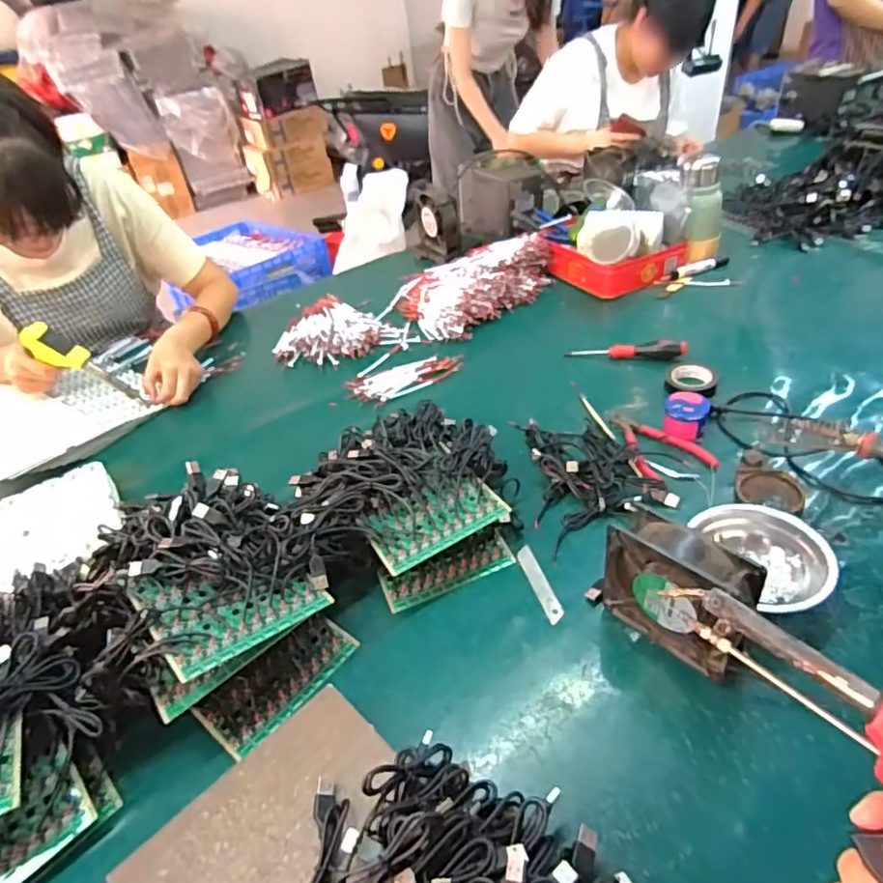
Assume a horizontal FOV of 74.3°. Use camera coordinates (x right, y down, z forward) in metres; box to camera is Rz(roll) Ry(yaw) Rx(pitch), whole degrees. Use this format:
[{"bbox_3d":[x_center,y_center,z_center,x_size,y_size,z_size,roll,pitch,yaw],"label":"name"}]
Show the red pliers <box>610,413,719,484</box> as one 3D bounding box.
[{"bbox_3d":[0.265,-0.002,0.736,0.087,0.015,0.138,-18,40,-13],"label":"red pliers"}]

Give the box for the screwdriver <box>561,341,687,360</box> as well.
[{"bbox_3d":[0.282,-0.142,0.893,0.172,0.031,0.020,7,41,18],"label":"screwdriver"}]

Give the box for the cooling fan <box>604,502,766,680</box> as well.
[{"bbox_3d":[0.203,0.129,0.509,0.048,0.119,0.125,-34,46,-29],"label":"cooling fan"}]

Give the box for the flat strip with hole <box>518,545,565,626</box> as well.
[{"bbox_3d":[0.102,0.148,0.609,0.018,0.004,0.099,-14,37,-8],"label":"flat strip with hole"}]

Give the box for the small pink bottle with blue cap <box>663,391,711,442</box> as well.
[{"bbox_3d":[0.308,-0.030,0.736,0.050,0.044,0.053,12,43,23],"label":"small pink bottle with blue cap"}]

